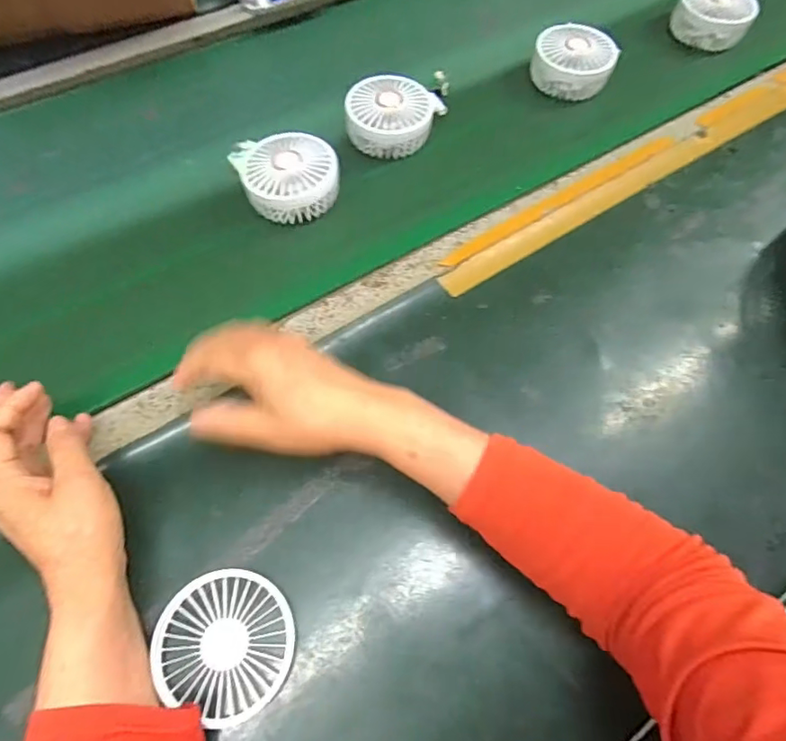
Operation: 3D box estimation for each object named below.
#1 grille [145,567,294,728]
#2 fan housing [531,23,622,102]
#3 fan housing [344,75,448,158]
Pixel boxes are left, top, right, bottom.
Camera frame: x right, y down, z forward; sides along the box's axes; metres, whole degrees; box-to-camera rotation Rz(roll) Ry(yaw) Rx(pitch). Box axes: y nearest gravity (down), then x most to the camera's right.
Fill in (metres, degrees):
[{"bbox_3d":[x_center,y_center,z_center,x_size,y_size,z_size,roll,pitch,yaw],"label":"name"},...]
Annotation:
[{"bbox_3d":[-0.111,0.179,0.349,0.088,0.011,0.083,1,64,-1],"label":"grille"},{"bbox_3d":[0.205,-0.349,0.599,0.087,0.041,0.076,22,66,9],"label":"fan housing"},{"bbox_3d":[-0.002,-0.266,0.550,0.087,0.040,0.082,1,64,-1],"label":"fan housing"}]

